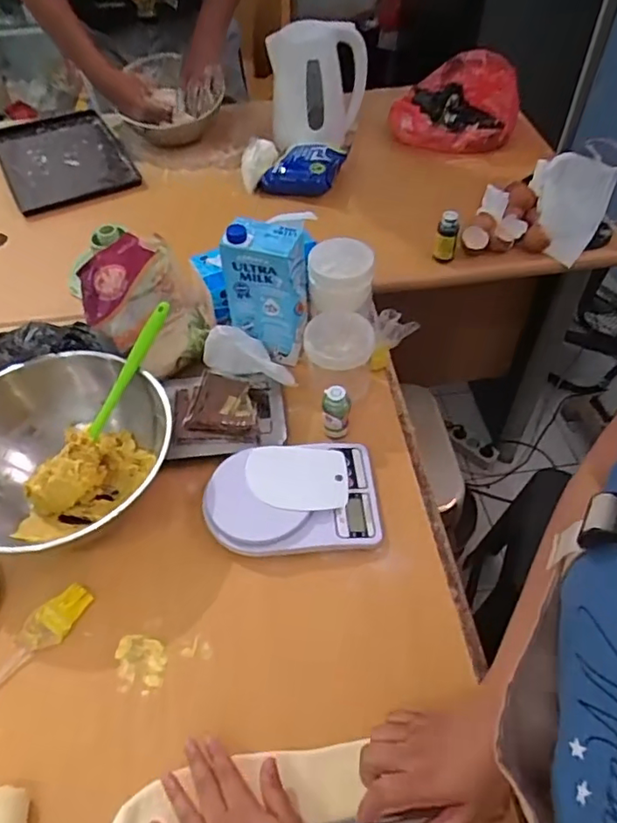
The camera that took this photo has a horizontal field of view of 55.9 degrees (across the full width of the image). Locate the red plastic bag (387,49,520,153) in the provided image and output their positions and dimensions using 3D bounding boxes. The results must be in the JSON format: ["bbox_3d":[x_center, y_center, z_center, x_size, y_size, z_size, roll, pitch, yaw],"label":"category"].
[{"bbox_3d":[0.306,-0.638,1.202,0.236,0.173,0.143,17,53,15],"label":"red plastic bag"}]

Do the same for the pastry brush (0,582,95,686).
[{"bbox_3d":[-0.308,0.256,0.586,0.040,0.013,0.201,32,58,25],"label":"pastry brush"}]

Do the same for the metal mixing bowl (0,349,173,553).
[{"bbox_3d":[-0.276,0.054,0.672,0.208,0.126,0.260,12,52,11],"label":"metal mixing bowl"}]

